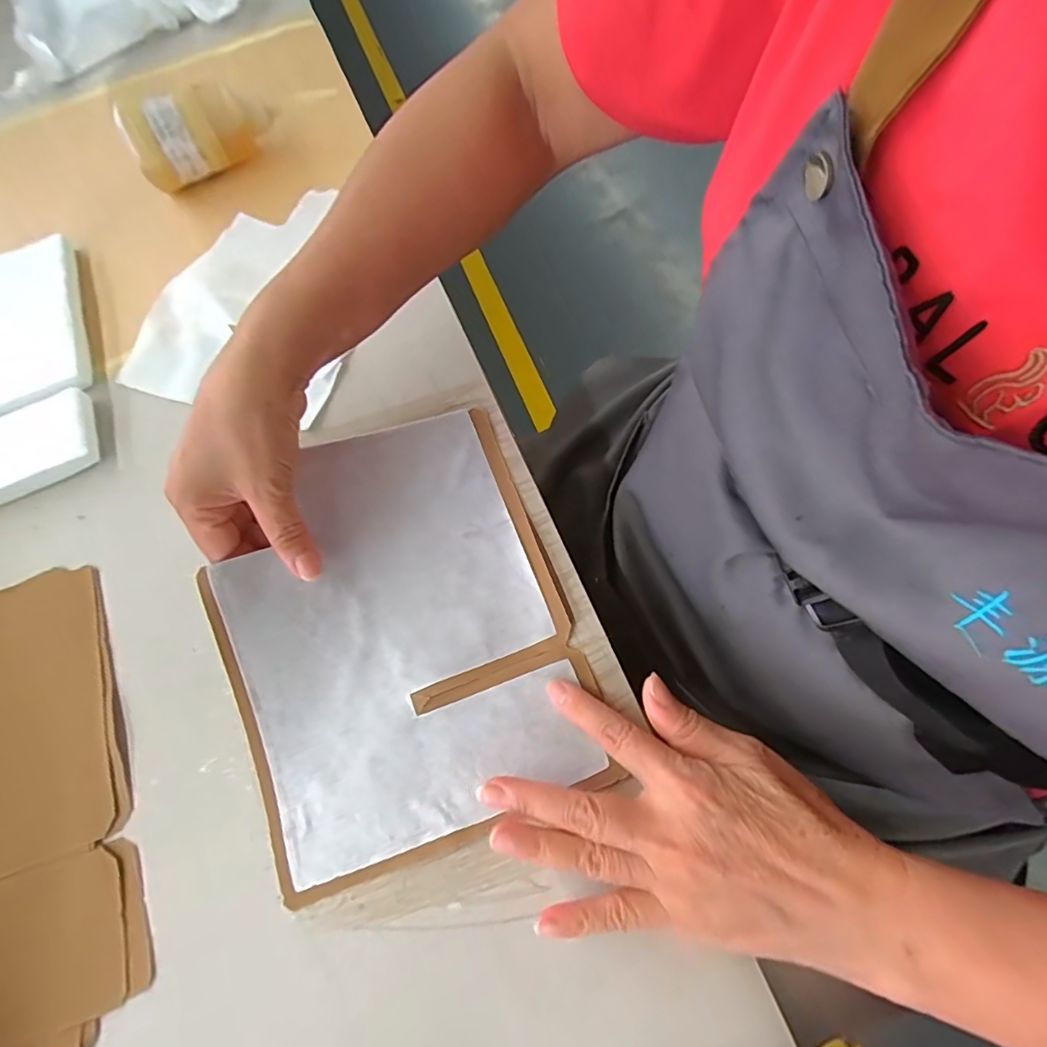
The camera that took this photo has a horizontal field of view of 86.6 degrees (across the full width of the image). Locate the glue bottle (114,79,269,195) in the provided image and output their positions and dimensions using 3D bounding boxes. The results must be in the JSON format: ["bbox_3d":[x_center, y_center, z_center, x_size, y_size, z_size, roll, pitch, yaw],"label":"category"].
[{"bbox_3d":[-0.278,-0.338,0.473,0.040,0.070,0.114,40,76,18],"label":"glue bottle"}]

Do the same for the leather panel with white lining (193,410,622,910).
[{"bbox_3d":[-0.077,0.058,0.325,0.190,0.024,0.239,-20,72,-5],"label":"leather panel with white lining"}]

